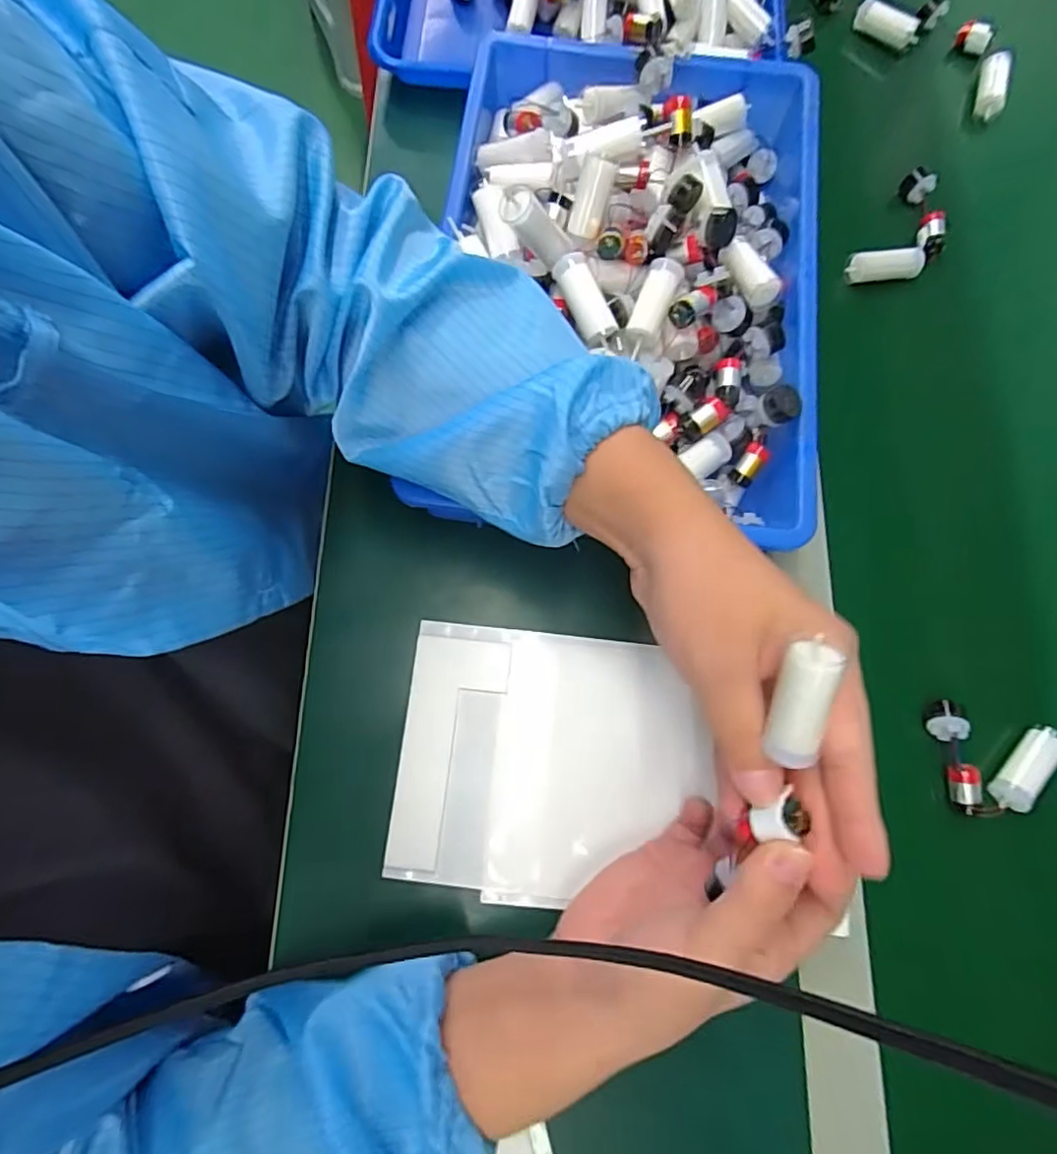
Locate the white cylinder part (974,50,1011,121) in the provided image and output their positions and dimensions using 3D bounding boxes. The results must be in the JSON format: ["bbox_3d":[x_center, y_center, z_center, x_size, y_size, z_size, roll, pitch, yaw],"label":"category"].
[{"bbox_3d":[0.391,-0.415,0.516,0.019,0.020,0.063,16,76,4],"label":"white cylinder part"}]

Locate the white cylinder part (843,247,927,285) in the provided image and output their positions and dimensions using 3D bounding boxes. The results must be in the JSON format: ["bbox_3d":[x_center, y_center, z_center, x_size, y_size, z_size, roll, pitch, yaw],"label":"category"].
[{"bbox_3d":[0.269,-0.236,0.463,0.058,0.018,0.018,2,75,0],"label":"white cylinder part"}]

